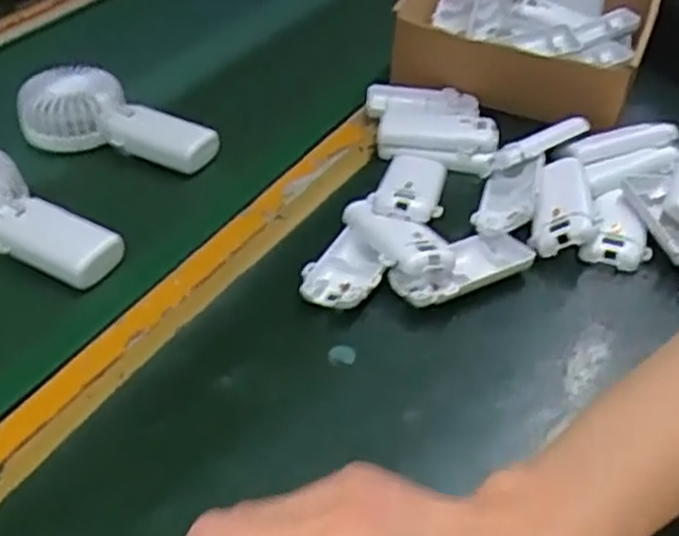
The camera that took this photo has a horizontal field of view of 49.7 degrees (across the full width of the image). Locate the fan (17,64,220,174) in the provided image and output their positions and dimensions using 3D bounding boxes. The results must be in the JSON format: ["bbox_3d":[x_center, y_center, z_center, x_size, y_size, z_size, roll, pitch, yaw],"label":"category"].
[{"bbox_3d":[-0.185,-0.129,0.634,0.179,0.040,0.069,14,44,14],"label":"fan"}]

